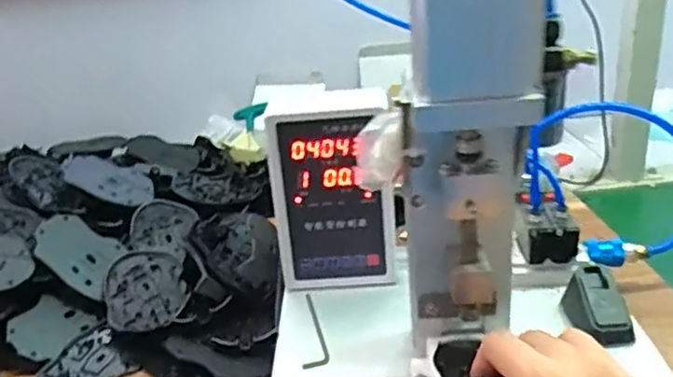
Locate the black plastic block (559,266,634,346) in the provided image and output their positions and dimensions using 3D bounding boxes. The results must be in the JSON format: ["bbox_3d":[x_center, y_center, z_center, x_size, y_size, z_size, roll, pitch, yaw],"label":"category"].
[{"bbox_3d":[0.215,0.096,0.543,0.041,0.036,0.067,-9,26,-6],"label":"black plastic block"}]

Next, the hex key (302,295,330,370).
[{"bbox_3d":[-0.019,0.123,0.580,0.021,0.004,0.110,-7,26,-1],"label":"hex key"}]

